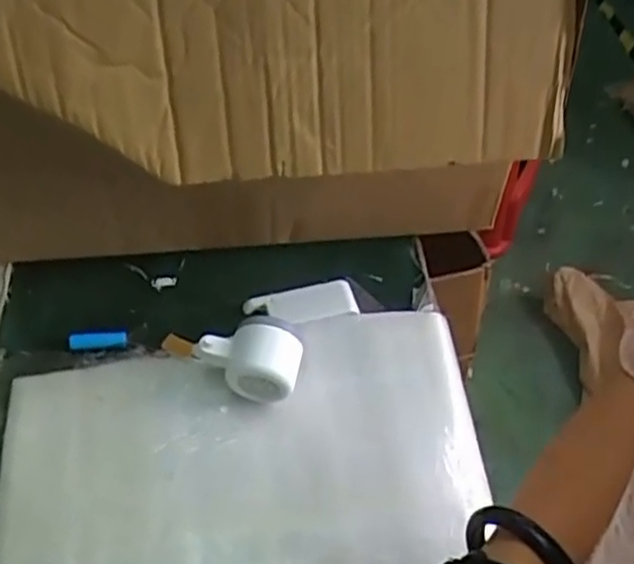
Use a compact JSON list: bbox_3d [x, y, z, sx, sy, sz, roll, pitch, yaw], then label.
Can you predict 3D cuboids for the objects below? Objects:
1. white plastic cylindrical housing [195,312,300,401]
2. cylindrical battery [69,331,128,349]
[{"bbox_3d":[-0.060,0.066,0.638,0.093,0.057,0.056,5,51,4],"label":"white plastic cylindrical housing"},{"bbox_3d":[-0.200,0.051,0.680,0.053,0.012,0.018,-4,51,-4],"label":"cylindrical battery"}]

